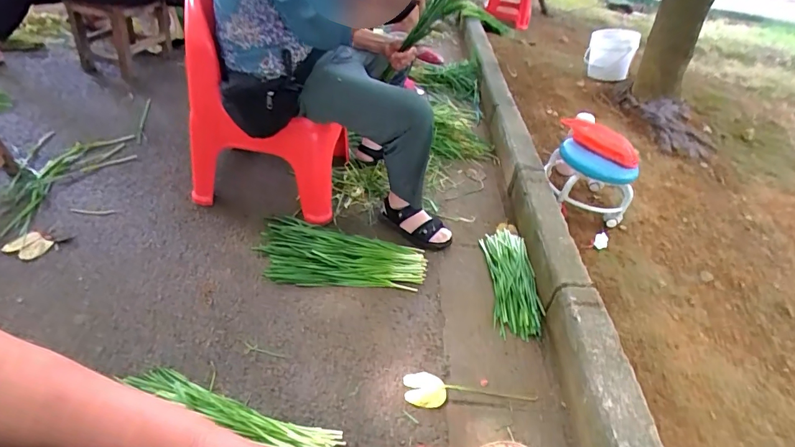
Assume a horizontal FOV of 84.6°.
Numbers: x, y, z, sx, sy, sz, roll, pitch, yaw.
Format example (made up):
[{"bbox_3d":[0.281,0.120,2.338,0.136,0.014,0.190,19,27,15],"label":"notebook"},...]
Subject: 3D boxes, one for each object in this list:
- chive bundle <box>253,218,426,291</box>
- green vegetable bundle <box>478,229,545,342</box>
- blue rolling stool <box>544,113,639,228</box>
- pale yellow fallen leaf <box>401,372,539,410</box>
[{"bbox_3d":[-0.151,0.084,1.179,0.455,0.039,0.235,9,40,1],"label":"chive bundle"},{"bbox_3d":[0.306,0.150,1.167,0.125,0.063,0.337,4,40,-4],"label":"green vegetable bundle"},{"bbox_3d":[0.630,-0.186,1.439,0.246,0.236,0.290,14,41,8],"label":"blue rolling stool"},{"bbox_3d":[0.153,0.348,0.925,0.277,0.029,0.075,1,41,-8],"label":"pale yellow fallen leaf"}]

